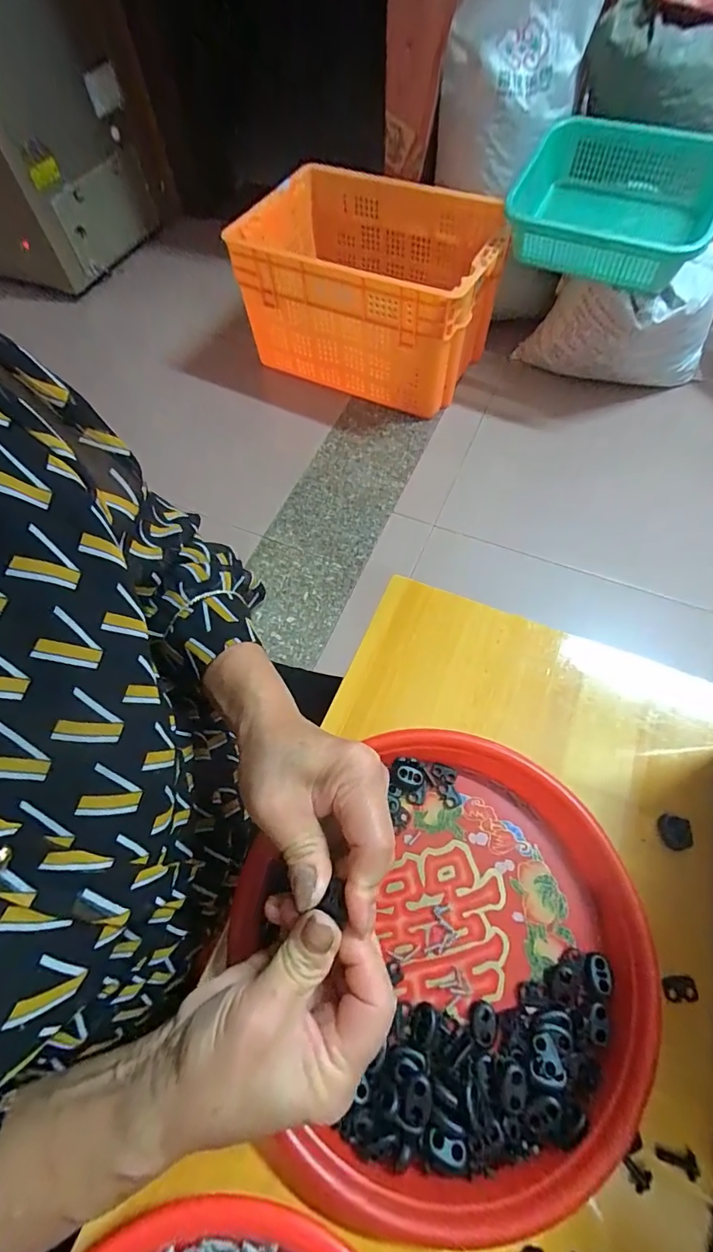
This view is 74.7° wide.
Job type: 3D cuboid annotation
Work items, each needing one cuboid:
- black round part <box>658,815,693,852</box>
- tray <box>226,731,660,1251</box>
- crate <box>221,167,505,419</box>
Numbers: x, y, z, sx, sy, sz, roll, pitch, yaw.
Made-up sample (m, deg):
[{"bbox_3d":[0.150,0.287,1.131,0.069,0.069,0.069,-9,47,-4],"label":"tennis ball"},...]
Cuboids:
[{"bbox_3d":[0.211,0.137,0.308,0.020,0.004,0.021,-1,64,2],"label":"black round part"},{"bbox_3d":[0.052,0.192,0.283,0.227,0.034,0.239,-1,64,2],"label":"tray"},{"bbox_3d":[0.044,-0.821,1.172,0.565,0.330,0.401,22,67,13],"label":"crate"}]

